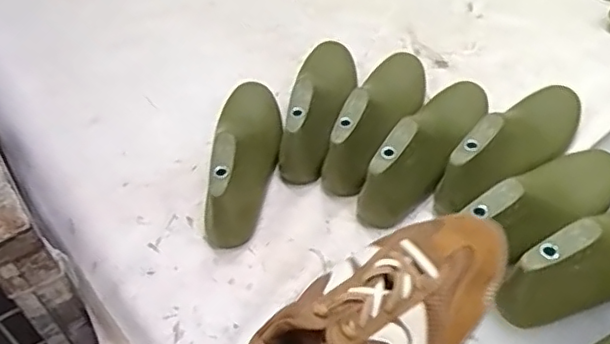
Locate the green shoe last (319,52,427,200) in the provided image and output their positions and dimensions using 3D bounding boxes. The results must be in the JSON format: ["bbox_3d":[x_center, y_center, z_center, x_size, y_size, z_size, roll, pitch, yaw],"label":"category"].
[{"bbox_3d":[0.093,-0.080,0.730,0.078,0.094,0.237,16,50,18],"label":"green shoe last"}]

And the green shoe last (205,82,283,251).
[{"bbox_3d":[-0.068,-0.031,0.698,0.072,0.089,0.239,-3,47,3],"label":"green shoe last"}]

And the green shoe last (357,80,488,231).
[{"bbox_3d":[0.149,-0.038,0.689,0.067,0.093,0.246,22,53,24],"label":"green shoe last"}]

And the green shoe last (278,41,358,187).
[{"bbox_3d":[0.023,-0.100,0.756,0.075,0.088,0.244,4,47,8],"label":"green shoe last"}]

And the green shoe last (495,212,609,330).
[{"bbox_3d":[0.295,0.076,0.563,0.241,0.085,0.073,-23,50,-17],"label":"green shoe last"}]

